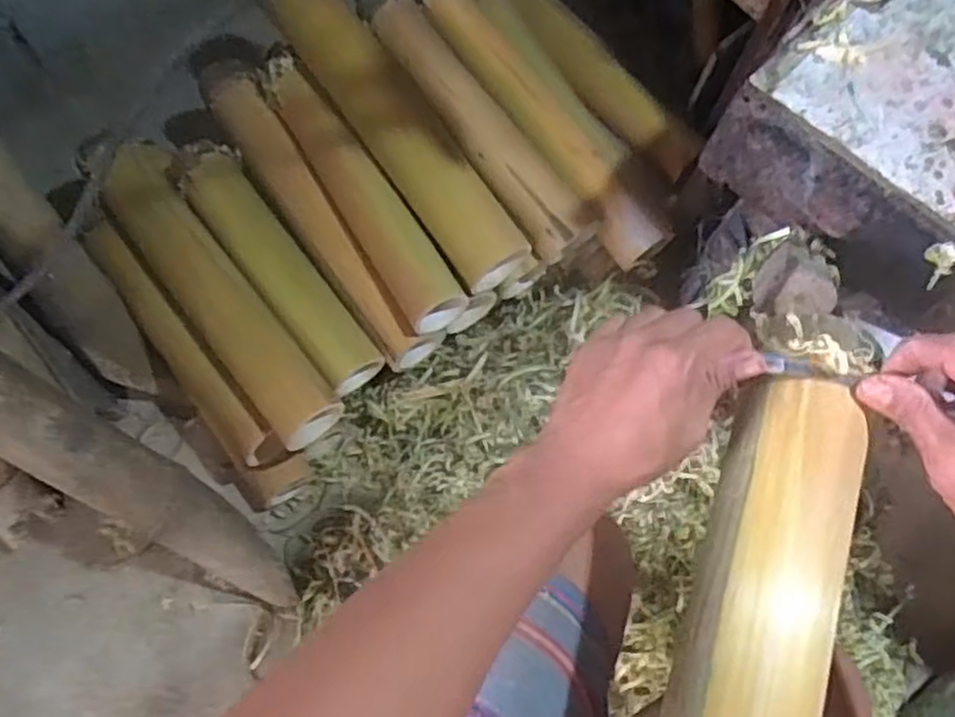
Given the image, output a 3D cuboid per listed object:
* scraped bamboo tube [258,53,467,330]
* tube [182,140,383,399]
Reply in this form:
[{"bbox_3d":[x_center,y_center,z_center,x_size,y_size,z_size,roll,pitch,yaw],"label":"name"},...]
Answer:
[{"bbox_3d":[-0.138,-0.192,0.847,0.066,0.059,0.369,-30,72,-18],"label":"scraped bamboo tube"},{"bbox_3d":[-0.228,-0.103,0.853,0.076,0.070,0.321,-33,73,-18],"label":"tube"}]

